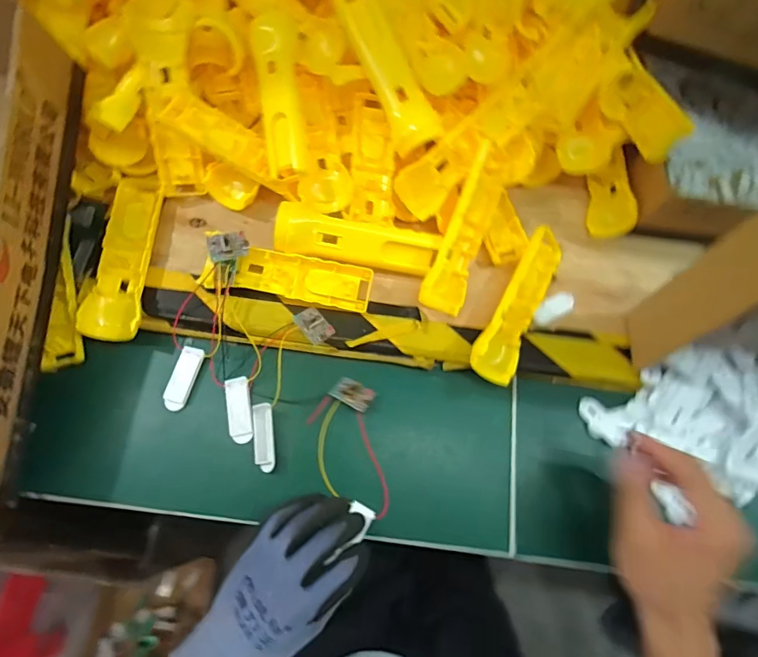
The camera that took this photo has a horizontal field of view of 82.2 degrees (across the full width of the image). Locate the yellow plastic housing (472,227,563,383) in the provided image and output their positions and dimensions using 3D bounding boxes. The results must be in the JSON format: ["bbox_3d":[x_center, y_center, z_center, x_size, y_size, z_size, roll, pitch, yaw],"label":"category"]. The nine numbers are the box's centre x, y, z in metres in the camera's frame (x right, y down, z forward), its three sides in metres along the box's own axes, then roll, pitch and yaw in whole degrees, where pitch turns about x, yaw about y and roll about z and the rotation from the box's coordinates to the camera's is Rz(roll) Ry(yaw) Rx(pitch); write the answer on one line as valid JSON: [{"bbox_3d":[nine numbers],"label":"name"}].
[{"bbox_3d":[0.140,-0.026,0.421,0.045,0.034,0.168,30,71,7],"label":"yellow plastic housing"}]

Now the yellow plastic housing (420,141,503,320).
[{"bbox_3d":[0.082,-0.089,0.414,0.039,0.031,0.150,20,93,4],"label":"yellow plastic housing"}]

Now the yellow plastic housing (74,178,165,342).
[{"bbox_3d":[-0.242,-0.070,0.421,0.051,0.028,0.165,2,73,-2],"label":"yellow plastic housing"}]

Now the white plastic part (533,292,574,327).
[{"bbox_3d":[0.177,-0.021,0.438,0.051,0.004,0.020,-34,76,-15],"label":"white plastic part"}]

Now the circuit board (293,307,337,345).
[{"bbox_3d":[-0.061,-0.004,0.409,0.025,0.005,0.035,-39,78,-21],"label":"circuit board"}]

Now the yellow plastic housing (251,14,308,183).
[{"bbox_3d":[-0.096,-0.228,0.422,0.038,0.019,0.157,-7,86,-4],"label":"yellow plastic housing"}]

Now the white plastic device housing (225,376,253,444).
[{"bbox_3d":[-0.126,0.074,0.394,0.022,0.004,0.059,-11,73,-6],"label":"white plastic device housing"}]

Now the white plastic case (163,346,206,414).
[{"bbox_3d":[-0.182,0.046,0.402,0.023,0.004,0.059,15,73,2],"label":"white plastic case"}]

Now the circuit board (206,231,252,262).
[{"bbox_3d":[-0.138,-0.075,0.399,0.035,0.011,0.024,-12,97,-11],"label":"circuit board"}]

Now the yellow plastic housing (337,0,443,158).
[{"bbox_3d":[0.009,-0.246,0.416,0.041,0.025,0.154,-25,91,-10],"label":"yellow plastic housing"}]

